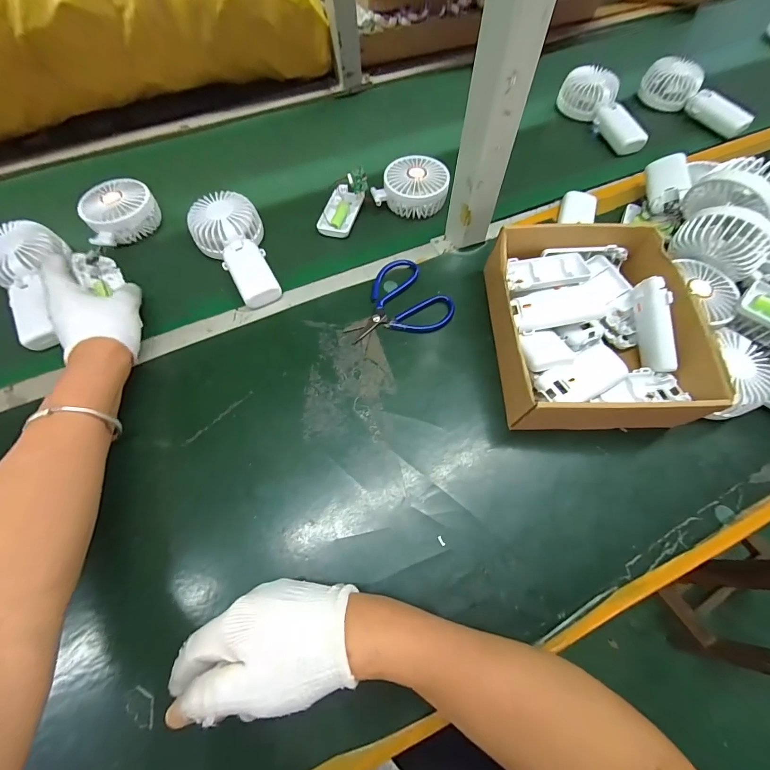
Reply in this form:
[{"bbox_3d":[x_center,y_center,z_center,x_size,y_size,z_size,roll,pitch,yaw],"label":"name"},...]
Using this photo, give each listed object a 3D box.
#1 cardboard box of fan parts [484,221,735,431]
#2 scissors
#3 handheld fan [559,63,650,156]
[{"bbox_3d":[0.205,-0.071,0.379,0.183,0.070,0.232,-2,66,0],"label":"cardboard box of fan parts"},{"bbox_3d":[0.010,-0.088,0.414,0.117,0.014,0.101,-37,70,-15],"label":"scissors"},{"bbox_3d":[0.344,-0.430,0.560,0.077,0.043,0.159,-10,64,-4],"label":"handheld fan"}]

